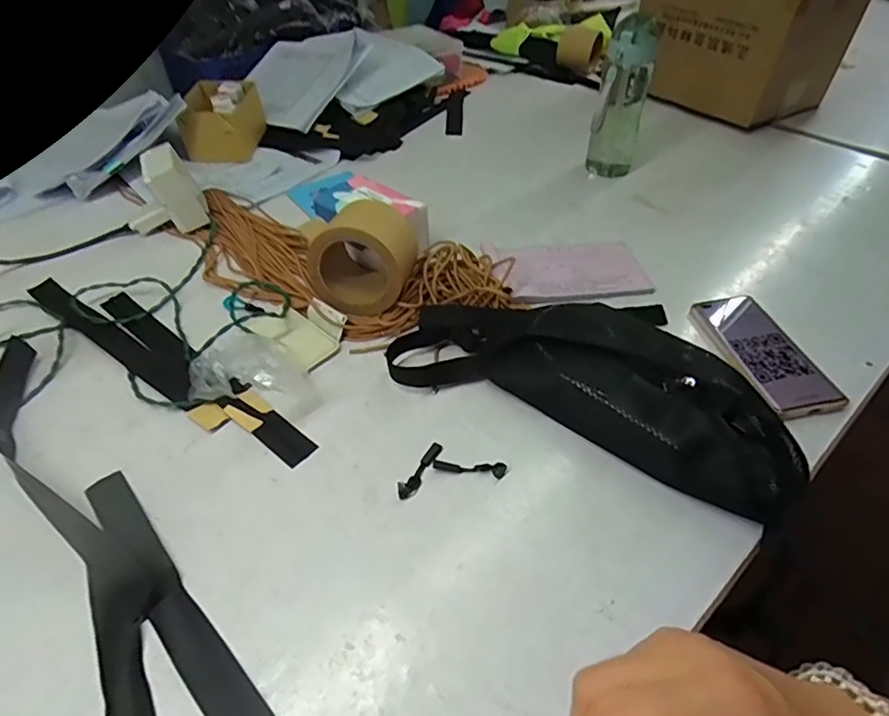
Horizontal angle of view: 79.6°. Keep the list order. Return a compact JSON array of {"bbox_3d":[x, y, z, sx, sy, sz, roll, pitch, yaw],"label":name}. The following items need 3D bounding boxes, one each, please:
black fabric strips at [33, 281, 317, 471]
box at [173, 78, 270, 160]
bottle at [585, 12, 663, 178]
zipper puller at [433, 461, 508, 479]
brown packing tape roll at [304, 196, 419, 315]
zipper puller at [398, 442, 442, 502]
[{"bbox_3d":[-0.306,-0.008,0.559,0.434,0.025,0.069,29,51,26],"label":"black fabric strips"},{"bbox_3d":[-0.376,-0.398,0.896,0.113,0.082,0.149,2,44,1],"label":"box"},{"bbox_3d":[0.269,-0.385,0.810,0.070,0.217,0.078,17,46,16],"label":"bottle"},{"bbox_3d":[0.022,0.096,0.468,0.063,0.007,0.012,5,44,5],"label":"zipper puller"},{"bbox_3d":[-0.087,-0.113,0.590,0.109,0.110,0.089,6,44,5],"label":"brown packing tape roll"},{"bbox_3d":[-0.020,0.097,0.465,0.013,0.008,0.061,25,49,23],"label":"zipper puller"}]

